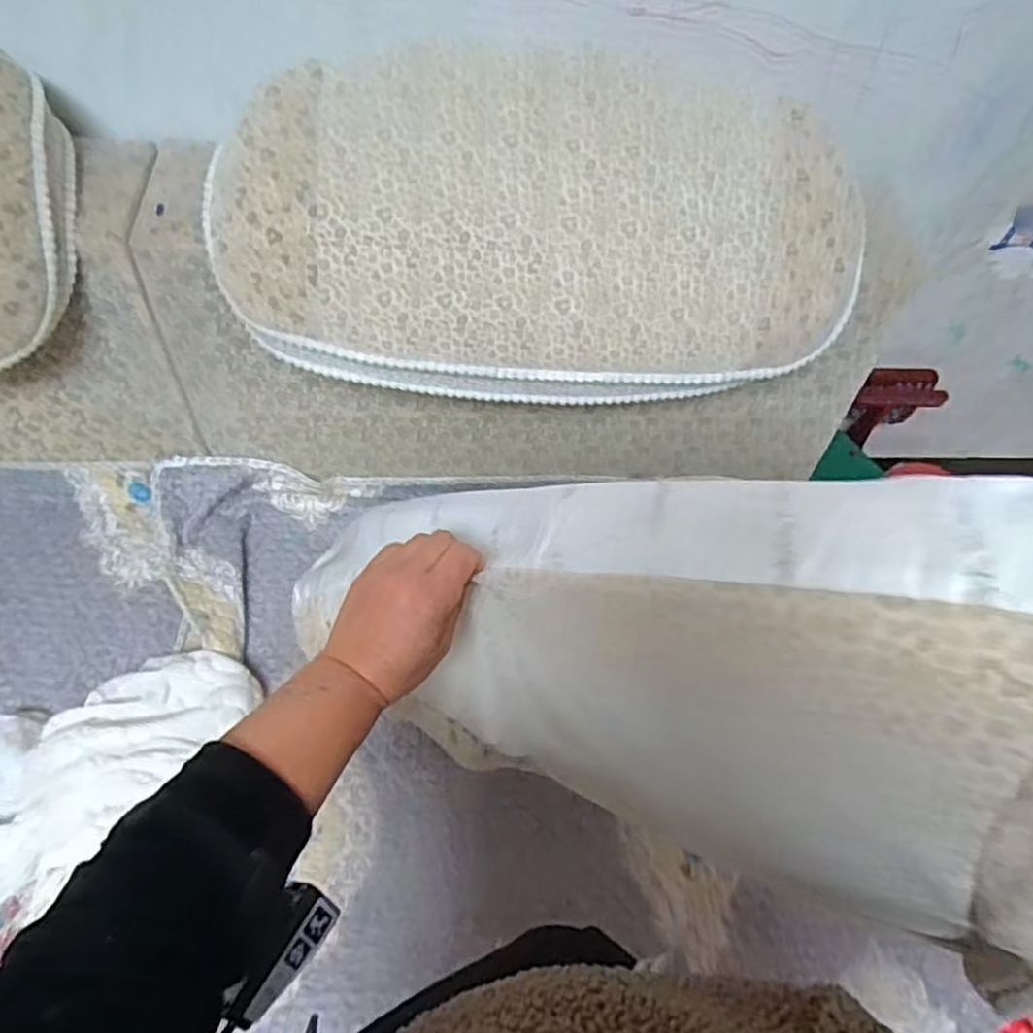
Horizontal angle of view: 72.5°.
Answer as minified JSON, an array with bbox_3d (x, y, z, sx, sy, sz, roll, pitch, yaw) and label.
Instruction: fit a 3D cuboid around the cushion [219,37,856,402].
[{"bbox_3d":[0.028,-0.308,0.782,0.700,0.241,0.266,2,61,-3],"label":"cushion"}]

